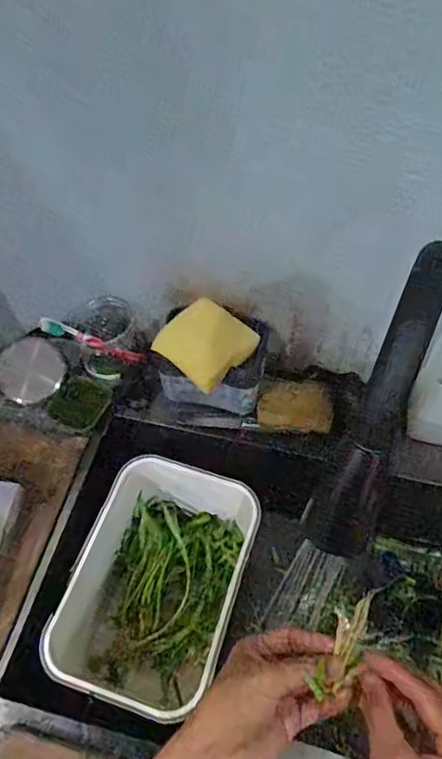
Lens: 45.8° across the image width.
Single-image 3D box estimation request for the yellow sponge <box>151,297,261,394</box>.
[{"bbox_3d":[-0.020,-0.047,0.651,0.098,0.020,0.093,41,89,14],"label":"yellow sponge"}]

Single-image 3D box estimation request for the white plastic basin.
[{"bbox_3d":[-0.075,0.276,0.698,0.190,0.197,0.269,16,59,12],"label":"white plastic basin"}]

